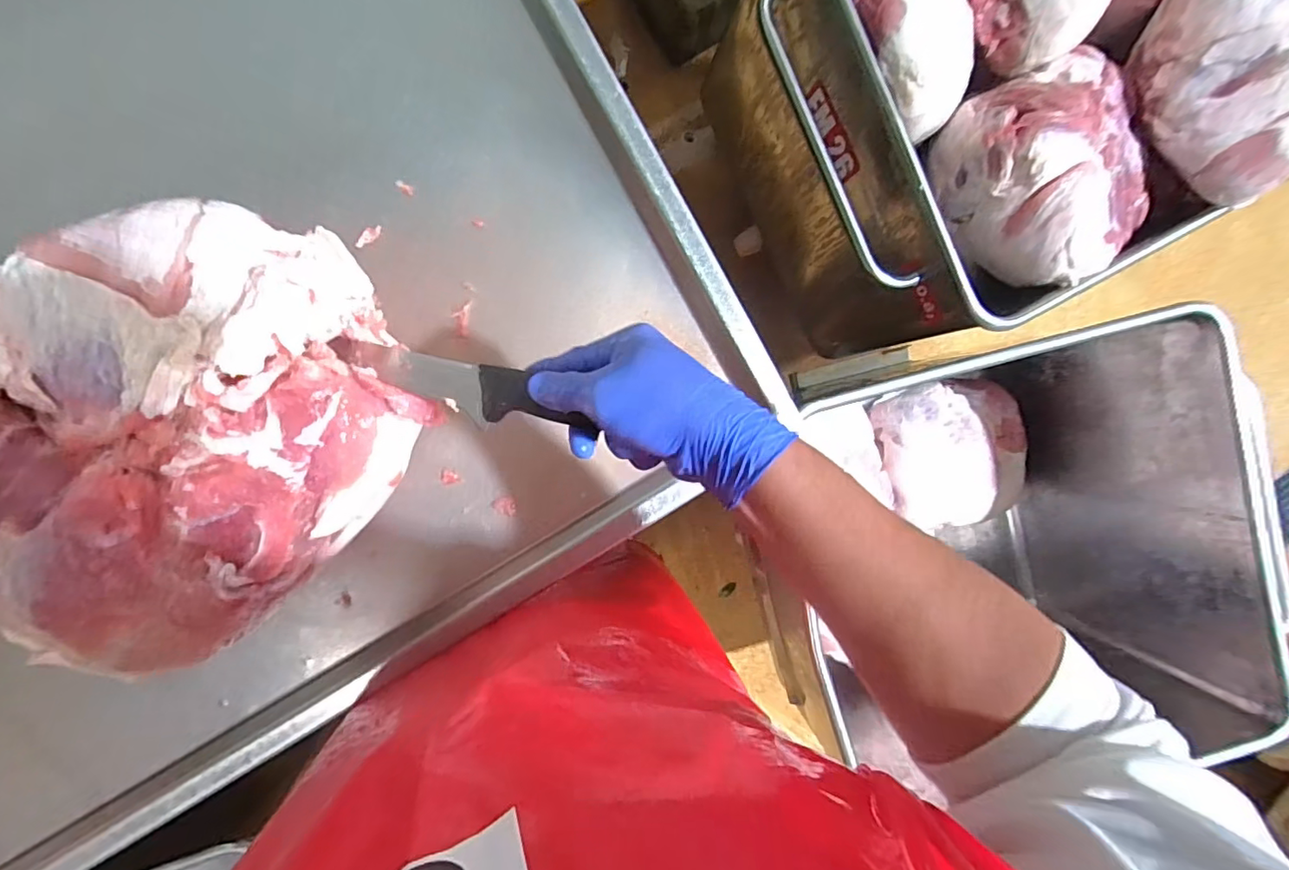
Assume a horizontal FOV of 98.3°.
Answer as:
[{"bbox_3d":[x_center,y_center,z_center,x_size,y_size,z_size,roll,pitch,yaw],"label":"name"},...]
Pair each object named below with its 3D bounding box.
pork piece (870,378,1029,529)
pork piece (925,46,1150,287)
[{"bbox_3d":[0.641,0.039,1.179,0.286,0.141,0.300,-6,91,-6],"label":"pork piece"},{"bbox_3d":[0.564,-0.353,0.743,0.255,0.126,0.266,0,91,-6],"label":"pork piece"}]

